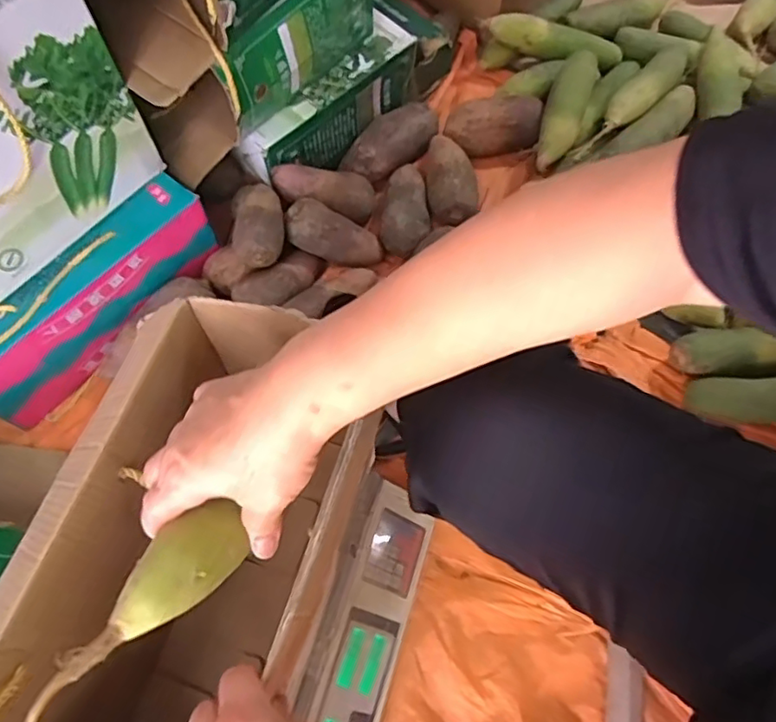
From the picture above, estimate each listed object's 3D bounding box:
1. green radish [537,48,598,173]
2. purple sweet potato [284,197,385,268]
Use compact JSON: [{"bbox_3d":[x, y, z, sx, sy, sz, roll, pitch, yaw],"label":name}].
[{"bbox_3d":[0.258,-0.366,0.861,0.057,0.061,0.223,22,69,8],"label":"green radish"},{"bbox_3d":[-0.069,-0.166,0.796,0.137,0.050,0.059,19,63,-38],"label":"purple sweet potato"}]

